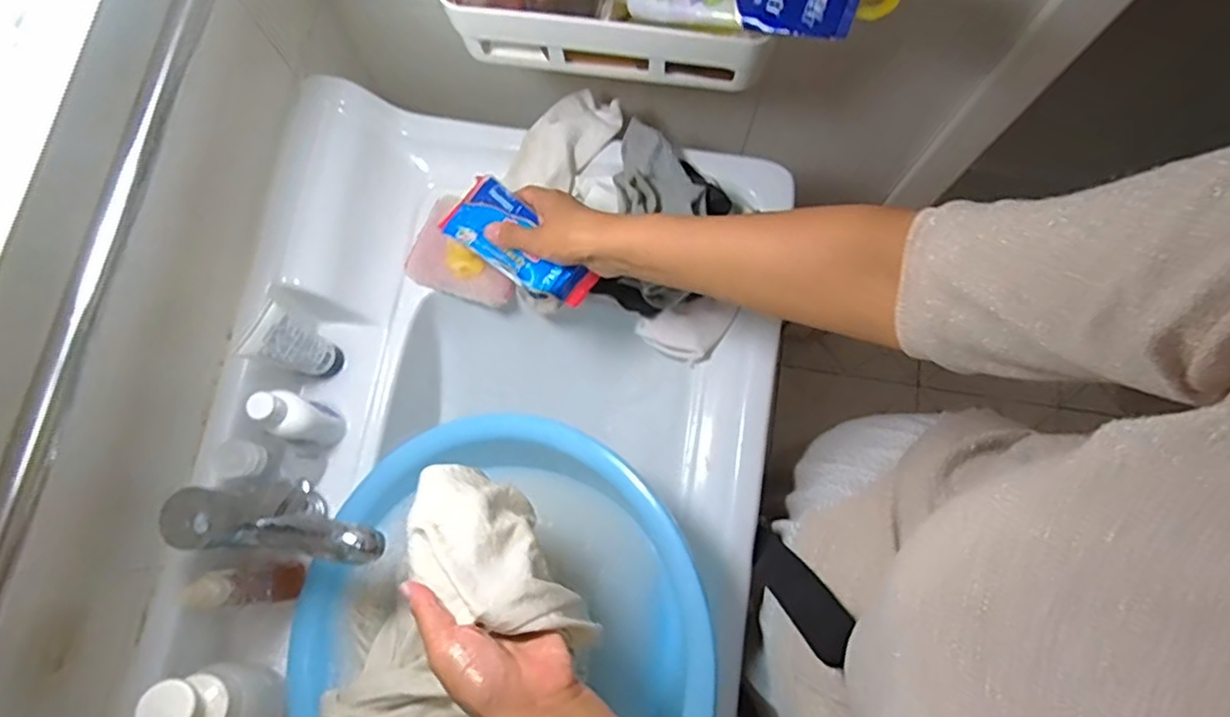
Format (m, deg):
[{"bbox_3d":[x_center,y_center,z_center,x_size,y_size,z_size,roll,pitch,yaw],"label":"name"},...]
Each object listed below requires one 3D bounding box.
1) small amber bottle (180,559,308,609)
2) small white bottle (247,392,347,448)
[{"bbox_3d":[-0.296,0.182,0.526,0.036,0.103,0.032,1,76,1],"label":"small amber bottle"},{"bbox_3d":[-0.277,0.053,0.571,0.038,0.112,0.039,20,77,5],"label":"small white bottle"}]

